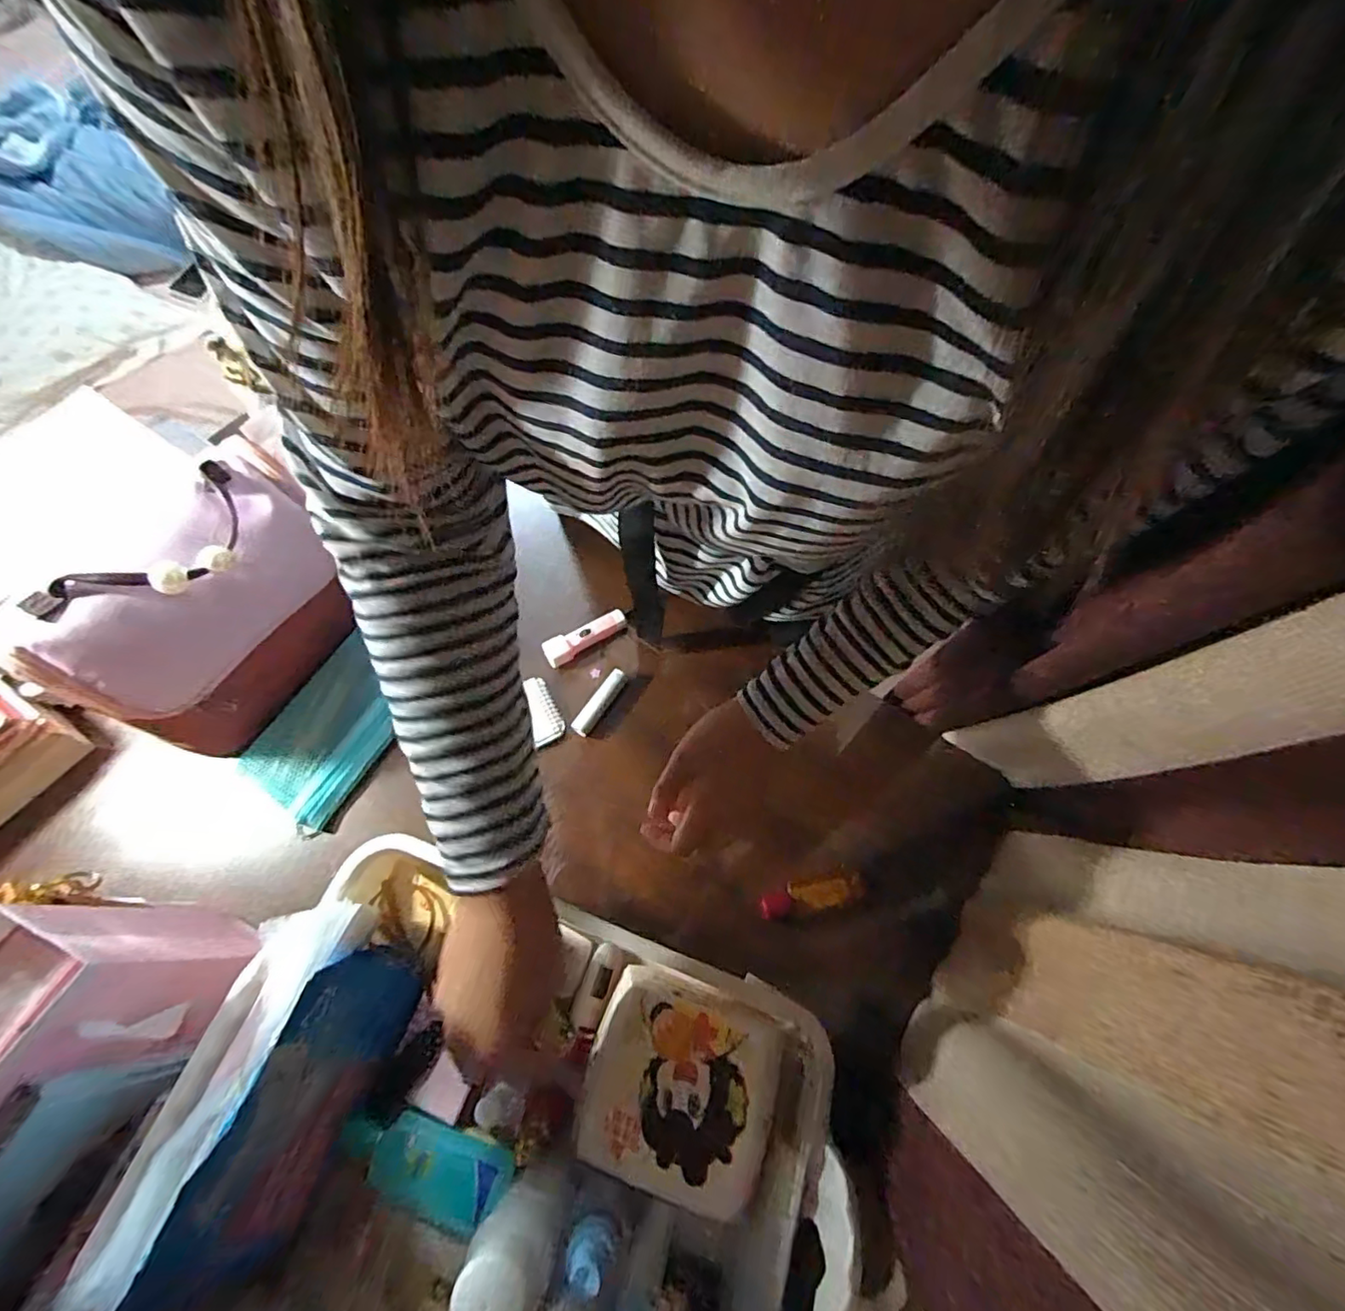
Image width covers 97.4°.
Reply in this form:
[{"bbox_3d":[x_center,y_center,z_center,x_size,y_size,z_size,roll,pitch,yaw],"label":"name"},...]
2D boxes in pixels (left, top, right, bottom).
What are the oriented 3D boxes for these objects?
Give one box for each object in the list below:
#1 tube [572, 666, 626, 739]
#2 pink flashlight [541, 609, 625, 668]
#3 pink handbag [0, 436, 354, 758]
[{"bbox_3d":[-0.073,0.047,0.600,0.017,0.018,0.078,31,68,12],"label":"tube"},{"bbox_3d":[-0.092,-0.022,0.621,0.092,0.022,0.023,-32,70,-15],"label":"pink flashlight"},{"bbox_3d":[-0.390,-0.038,0.522,0.088,0.204,0.228,28,67,11],"label":"pink handbag"}]

